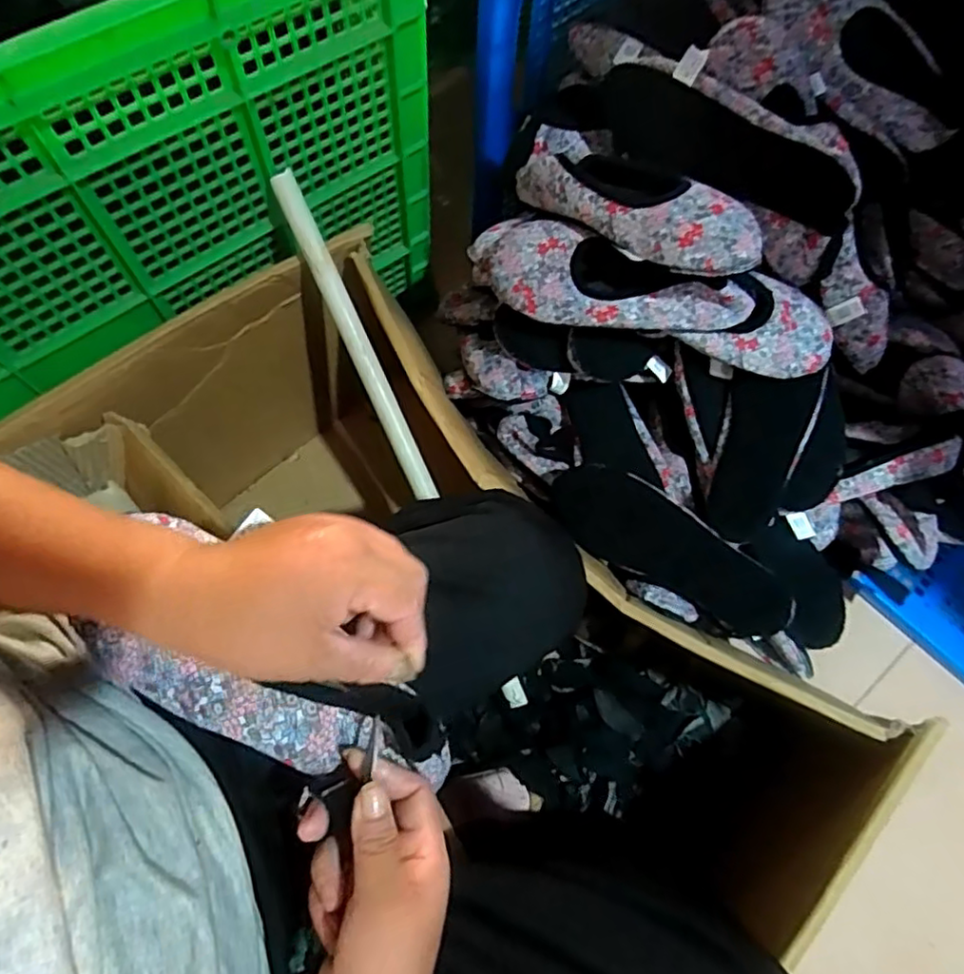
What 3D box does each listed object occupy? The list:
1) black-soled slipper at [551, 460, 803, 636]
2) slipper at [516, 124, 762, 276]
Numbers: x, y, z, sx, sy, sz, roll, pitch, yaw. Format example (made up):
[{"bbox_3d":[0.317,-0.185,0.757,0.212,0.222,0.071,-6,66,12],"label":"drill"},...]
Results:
[{"bbox_3d":[0.193,0.066,0.661,0.256,0.049,0.083,33,71,10],"label":"black-soled slipper"},{"bbox_3d":[0.137,-0.277,0.597,0.112,0.047,0.272,-36,57,-15],"label":"slipper"}]

